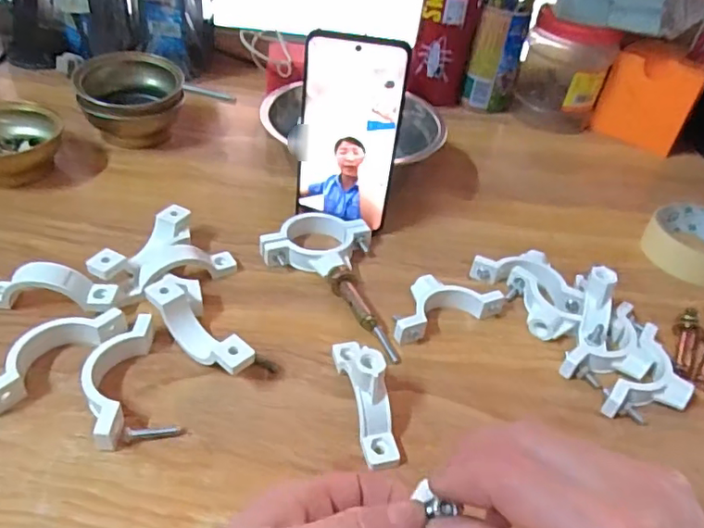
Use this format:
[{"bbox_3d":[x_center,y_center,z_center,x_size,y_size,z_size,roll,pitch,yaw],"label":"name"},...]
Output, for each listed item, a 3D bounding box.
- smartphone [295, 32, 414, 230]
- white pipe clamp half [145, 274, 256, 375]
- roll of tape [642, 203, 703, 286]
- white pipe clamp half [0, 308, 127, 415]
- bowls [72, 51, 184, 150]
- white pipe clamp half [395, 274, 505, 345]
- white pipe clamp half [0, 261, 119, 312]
[{"bbox_3d":[-0.002,-0.099,0.439,0.075,0.145,0.004,8,35,1],"label":"smartphone"},{"bbox_3d":[-0.100,0.044,0.368,0.024,0.028,0.094,-29,52,-36],"label":"white pipe clamp half"},{"bbox_3d":[0.309,-0.018,0.509,0.085,0.031,0.085,5,40,-4],"label":"roll of tape"},{"bbox_3d":[-0.186,0.050,0.350,0.035,0.018,0.089,29,44,23],"label":"white pipe clamp half"},{"bbox_3d":[-0.212,-0.155,0.553,0.095,0.067,0.078,-8,43,-19],"label":"bowls"},{"bbox_3d":[0.064,0.028,0.418,0.090,0.020,0.045,-15,45,-25],"label":"white pipe clamp half"},{"bbox_3d":[-0.203,0.018,0.379,0.086,0.032,0.022,5,40,-4],"label":"white pipe clamp half"}]

